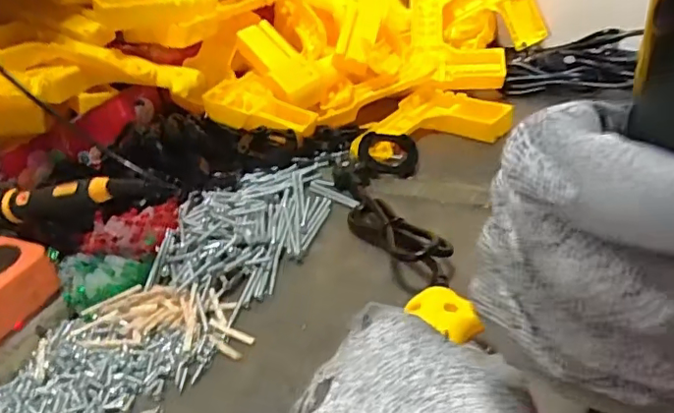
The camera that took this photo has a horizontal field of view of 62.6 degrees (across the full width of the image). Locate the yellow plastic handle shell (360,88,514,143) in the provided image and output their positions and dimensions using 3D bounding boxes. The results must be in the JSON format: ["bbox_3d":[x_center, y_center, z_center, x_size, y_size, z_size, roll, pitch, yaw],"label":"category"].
[{"bbox_3d":[0.111,-0.104,0.609,0.146,0.028,0.081,0,33,11],"label":"yellow plastic handle shell"}]

